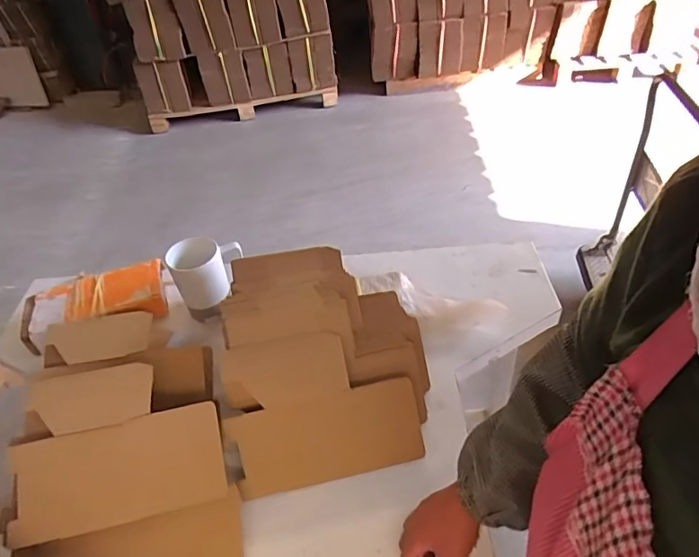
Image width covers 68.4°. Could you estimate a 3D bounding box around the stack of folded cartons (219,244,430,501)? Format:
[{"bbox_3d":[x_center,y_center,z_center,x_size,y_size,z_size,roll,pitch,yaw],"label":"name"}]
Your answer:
[{"bbox_3d":[-0.037,0.099,0.719,0.270,0.071,0.332,-9,67,-12],"label":"stack of folded cartons"}]

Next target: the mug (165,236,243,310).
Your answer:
[{"bbox_3d":[-0.240,-0.015,0.886,0.121,0.099,0.080,-17,43,-10],"label":"mug"}]

